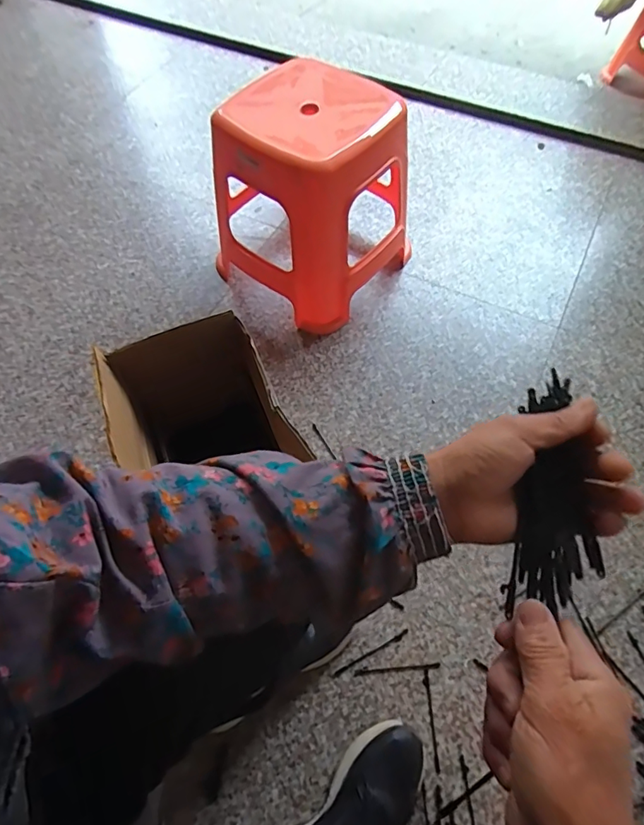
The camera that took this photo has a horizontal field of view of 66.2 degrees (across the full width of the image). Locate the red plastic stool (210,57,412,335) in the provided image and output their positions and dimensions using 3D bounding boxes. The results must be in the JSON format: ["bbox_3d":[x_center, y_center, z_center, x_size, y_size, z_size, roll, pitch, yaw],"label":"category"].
[{"bbox_3d":[-0.018,-0.394,0.905,0.292,0.342,0.296,35,68,18],"label":"red plastic stool"}]

